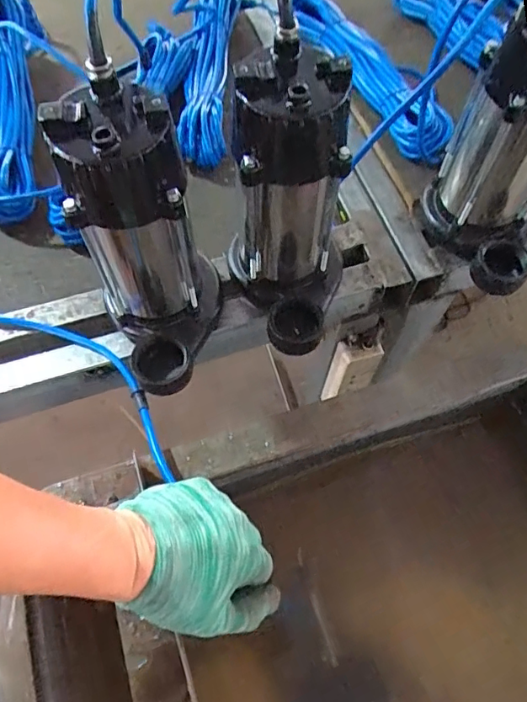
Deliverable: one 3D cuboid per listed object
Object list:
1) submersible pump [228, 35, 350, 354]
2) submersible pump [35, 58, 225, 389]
[{"bbox_3d":[0.023,-0.114,0.447,0.115,0.227,0.141,1,62,0],"label":"submersible pump"},{"bbox_3d":[-0.096,-0.079,0.429,0.107,0.229,0.143,-12,63,-7],"label":"submersible pump"}]

